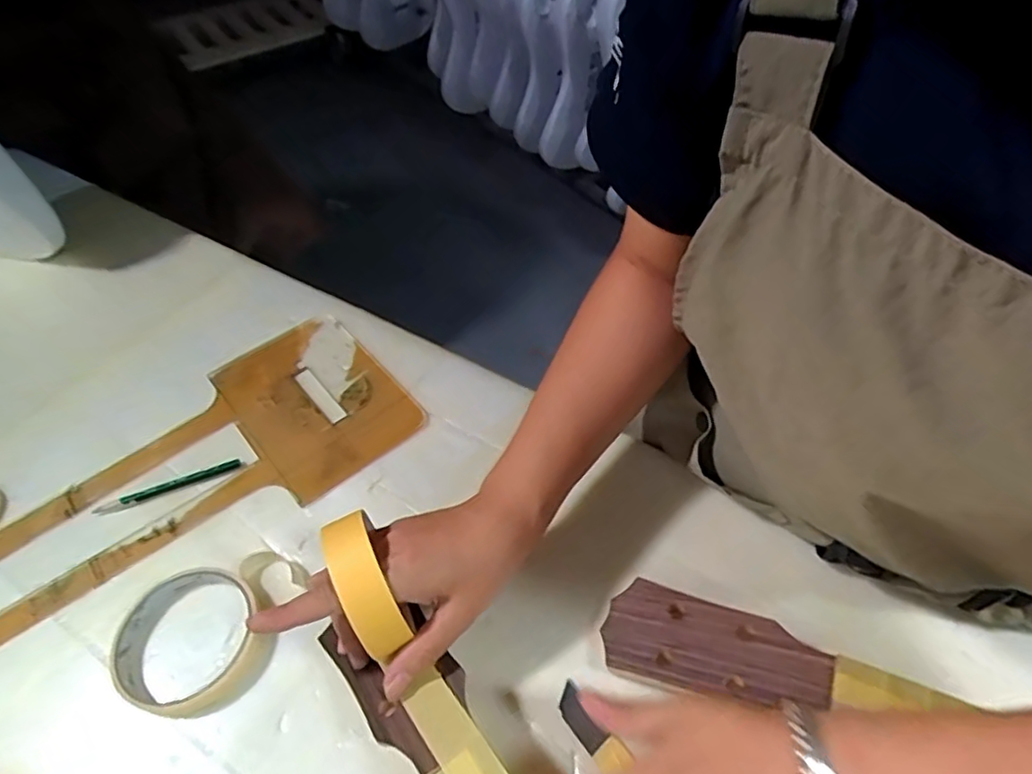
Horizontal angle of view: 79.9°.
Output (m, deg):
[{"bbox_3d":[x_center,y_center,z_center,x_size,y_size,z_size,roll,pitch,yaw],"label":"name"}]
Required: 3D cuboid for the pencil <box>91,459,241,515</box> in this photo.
[{"bbox_3d":[-0.263,0.074,0.466,0.103,0.004,0.010,-19,53,-14],"label":"pencil"}]

